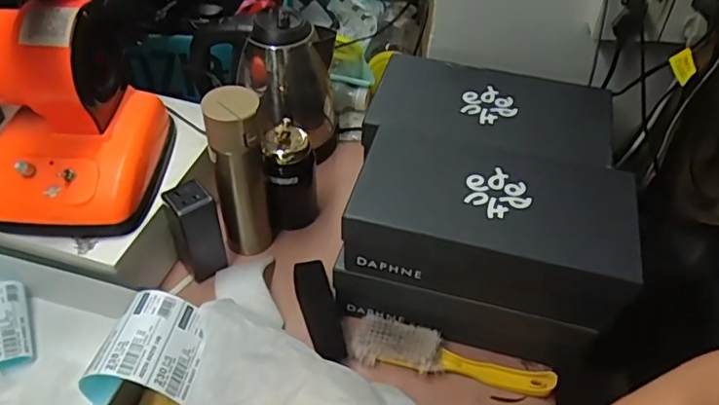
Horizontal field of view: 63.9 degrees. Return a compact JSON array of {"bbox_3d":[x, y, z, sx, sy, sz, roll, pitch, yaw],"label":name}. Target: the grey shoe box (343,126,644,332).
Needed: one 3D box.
[{"bbox_3d":[0.145,0.019,0.647,0.288,0.096,0.161,13,47,9],"label":"grey shoe box"}]

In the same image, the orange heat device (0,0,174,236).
[{"bbox_3d":[-0.333,-0.102,0.642,0.178,0.196,0.195,0,47,-3],"label":"orange heat device"}]

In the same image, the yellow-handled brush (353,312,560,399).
[{"bbox_3d":[0.107,0.179,0.673,0.231,0.031,0.051,11,47,7],"label":"yellow-handled brush"}]

